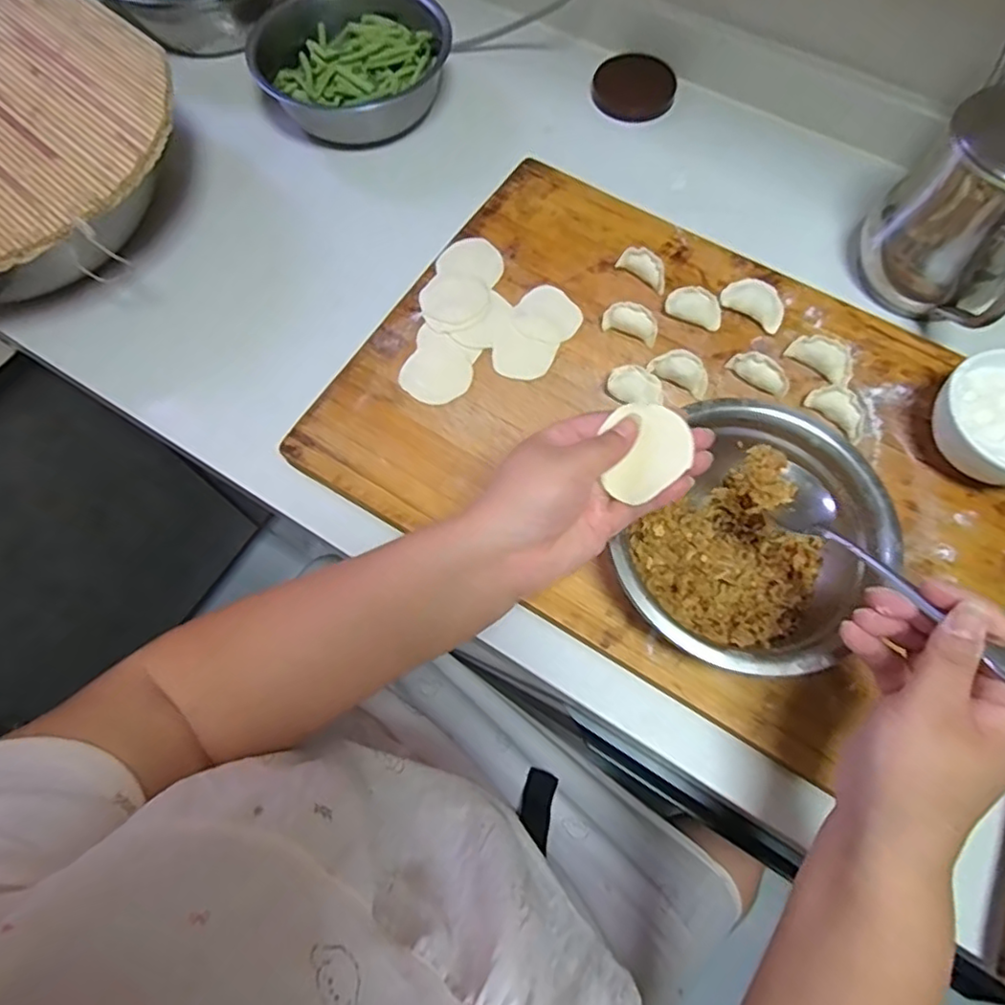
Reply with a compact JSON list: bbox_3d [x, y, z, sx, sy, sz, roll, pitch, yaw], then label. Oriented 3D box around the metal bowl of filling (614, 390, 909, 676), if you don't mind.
[{"bbox_3d":[0.156,0.028,0.409,0.155,0.063,0.170,21,70,9],"label":"metal bowl of filling"}]

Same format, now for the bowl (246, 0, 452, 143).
[{"bbox_3d":[-0.146,-0.429,0.601,0.173,0.069,0.159,0,68,1],"label":"bowl"}]

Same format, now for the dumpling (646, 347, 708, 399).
[{"bbox_3d":[0.137,-0.101,0.482,0.046,0.023,0.022,25,71,10],"label":"dumpling"}]

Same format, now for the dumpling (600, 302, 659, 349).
[{"bbox_3d":[0.103,-0.144,0.498,0.044,0.020,0.019,24,71,10],"label":"dumpling"}]

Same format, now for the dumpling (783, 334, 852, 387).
[{"bbox_3d":[0.248,-0.111,0.485,0.050,0.021,0.024,42,75,16],"label":"dumpling"}]

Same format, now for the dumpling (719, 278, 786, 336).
[{"bbox_3d":[0.203,-0.161,0.504,0.050,0.023,0.027,26,71,11],"label":"dumpling"}]

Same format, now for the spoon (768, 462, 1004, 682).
[{"bbox_3d":[0.199,0.033,0.316,0.030,0.018,0.160,-28,42,-9],"label":"spoon"}]

